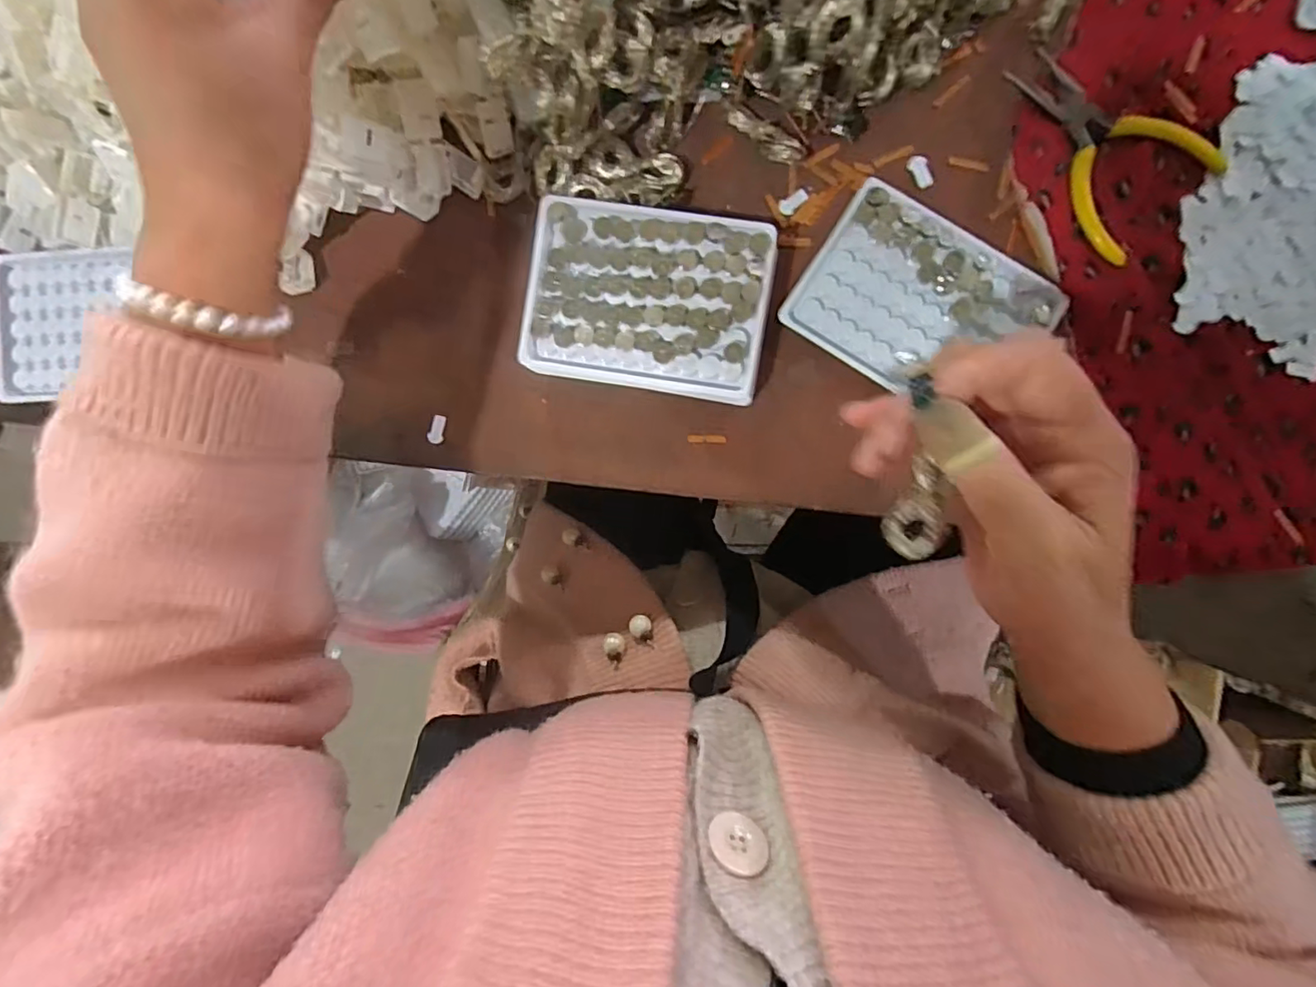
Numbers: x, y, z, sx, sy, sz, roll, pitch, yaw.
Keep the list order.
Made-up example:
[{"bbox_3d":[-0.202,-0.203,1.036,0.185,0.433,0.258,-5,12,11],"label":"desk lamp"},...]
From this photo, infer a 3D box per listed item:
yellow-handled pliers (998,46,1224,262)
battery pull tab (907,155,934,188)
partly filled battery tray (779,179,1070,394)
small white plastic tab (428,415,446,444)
[{"bbox_3d":[0.234,-0.188,0.308,0.076,0.009,0.112,-41,88,5],"label":"yellow-handled pliers"},{"bbox_3d":[0.149,-0.183,0.329,0.010,0.004,0.019,-27,90,6],"label":"battery pull tab"},{"bbox_3d":[0.148,-0.106,0.328,0.127,0.010,0.092,32,94,3],"label":"partly filled battery tray"},{"bbox_3d":[-0.137,-0.040,0.360,0.010,0.004,0.018,8,94,5],"label":"small white plastic tab"}]

